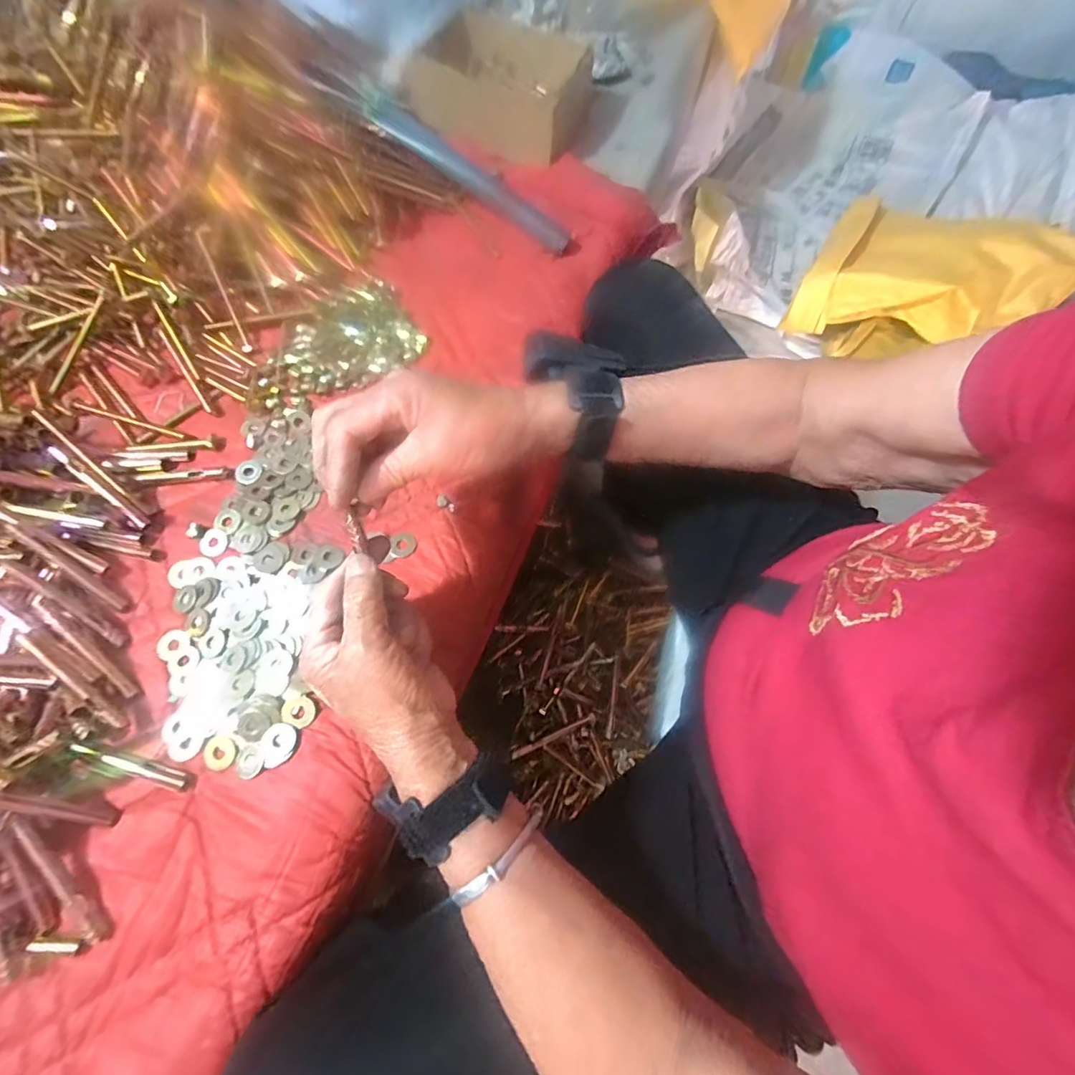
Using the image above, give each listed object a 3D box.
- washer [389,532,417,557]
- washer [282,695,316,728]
[{"bbox_3d":[-0.106,0.005,0.397,0.020,0.004,0.022,-4,67,-4],"label":"washer"},{"bbox_3d":[-0.163,0.119,0.347,0.022,0.004,0.020,1,67,-2],"label":"washer"}]

